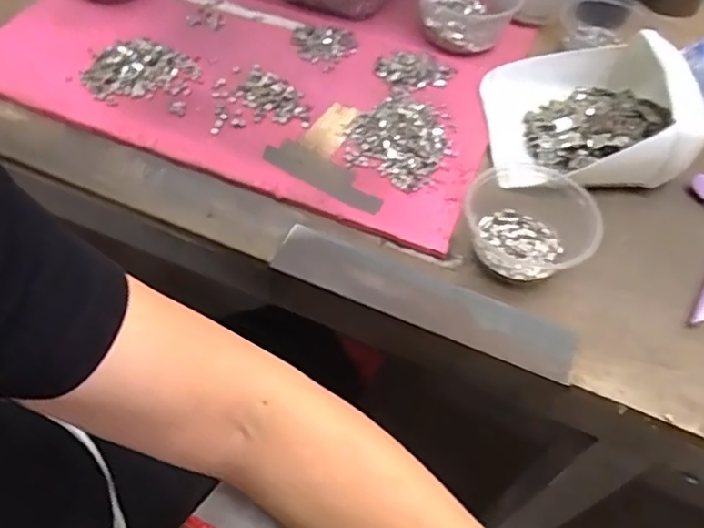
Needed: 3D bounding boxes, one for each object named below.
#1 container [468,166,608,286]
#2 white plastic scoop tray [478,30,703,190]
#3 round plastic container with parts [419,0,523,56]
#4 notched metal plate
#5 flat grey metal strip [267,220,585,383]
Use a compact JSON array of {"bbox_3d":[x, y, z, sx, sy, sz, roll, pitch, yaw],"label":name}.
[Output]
[{"bbox_3d":[0.149,-0.039,0.518,0.110,0.037,0.111,1,56,-2],"label":"container"},{"bbox_3d":[0.227,-0.147,0.569,0.188,0.087,0.152,1,56,-2],"label":"white plastic scoop tray"},{"bbox_3d":[0.125,-0.284,0.662,0.109,0.059,0.102,26,59,14],"label":"round plastic container with parts"},{"bbox_3d":[-0.024,-0.082,0.544,0.120,0.005,0.036,30,60,16],"label":"notched metal plate"},{"bbox_3d":[0.056,0.027,0.477,0.244,0.005,0.050,21,58,11],"label":"flat grey metal strip"}]

